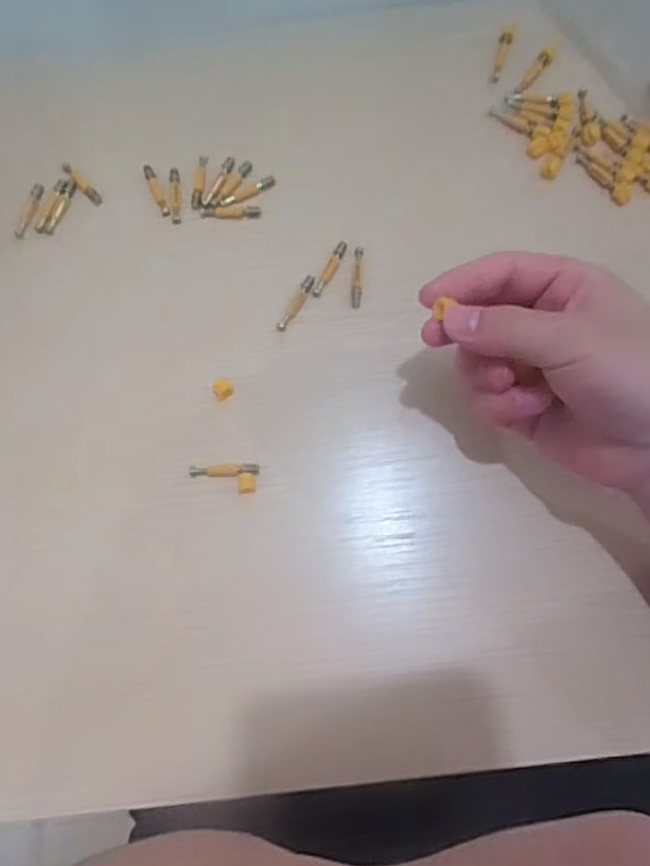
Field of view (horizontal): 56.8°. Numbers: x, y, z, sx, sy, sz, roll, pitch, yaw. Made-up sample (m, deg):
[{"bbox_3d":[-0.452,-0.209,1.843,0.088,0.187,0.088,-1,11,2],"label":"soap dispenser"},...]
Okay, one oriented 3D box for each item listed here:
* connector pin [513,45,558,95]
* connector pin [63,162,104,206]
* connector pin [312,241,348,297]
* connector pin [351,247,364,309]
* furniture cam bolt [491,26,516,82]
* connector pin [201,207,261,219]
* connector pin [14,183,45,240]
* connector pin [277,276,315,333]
[{"bbox_3d":[0.144,-0.248,0.412,0.010,0.006,0.043,36,80,10],"label":"connector pin"},{"bbox_3d":[-0.164,-0.168,0.404,0.008,0.004,0.041,-42,79,-8],"label":"connector pin"},{"bbox_3d":[0.003,-0.103,0.377,0.007,0.004,0.039,27,78,8],"label":"connector pin"},{"bbox_3d":[0.020,-0.098,0.375,0.007,0.004,0.041,2,74,2],"label":"connector pin"},{"bbox_3d":[0.124,-0.264,0.419,0.010,0.007,0.041,15,77,5],"label":"furniture cam bolt"},{"bbox_3d":[-0.062,-0.143,0.392,0.039,0.004,0.007,0,76,2],"label":"connector pin"},{"bbox_3d":[-0.199,-0.150,0.404,0.009,0.004,0.041,13,77,5],"label":"connector pin"},{"bbox_3d":[-0.018,-0.081,0.373,0.007,0.004,0.039,30,79,9],"label":"connector pin"}]

